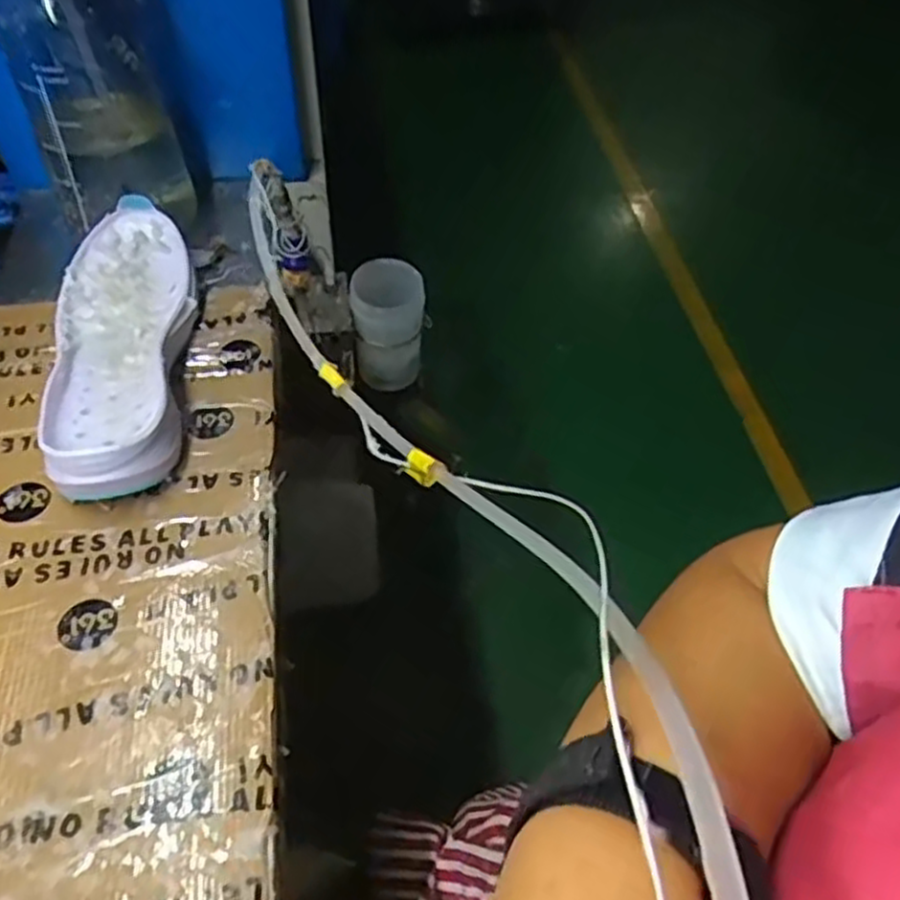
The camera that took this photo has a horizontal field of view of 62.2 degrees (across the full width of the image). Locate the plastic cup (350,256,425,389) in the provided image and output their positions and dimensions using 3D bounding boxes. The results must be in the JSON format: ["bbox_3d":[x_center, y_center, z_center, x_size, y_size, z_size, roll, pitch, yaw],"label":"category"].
[{"bbox_3d":[-0.062,-0.129,0.784,0.068,0.135,0.061,2,55,1],"label":"plastic cup"}]

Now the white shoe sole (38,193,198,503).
[{"bbox_3d":[-0.253,-0.082,0.571,0.097,0.048,0.276,-6,55,-4],"label":"white shoe sole"}]

